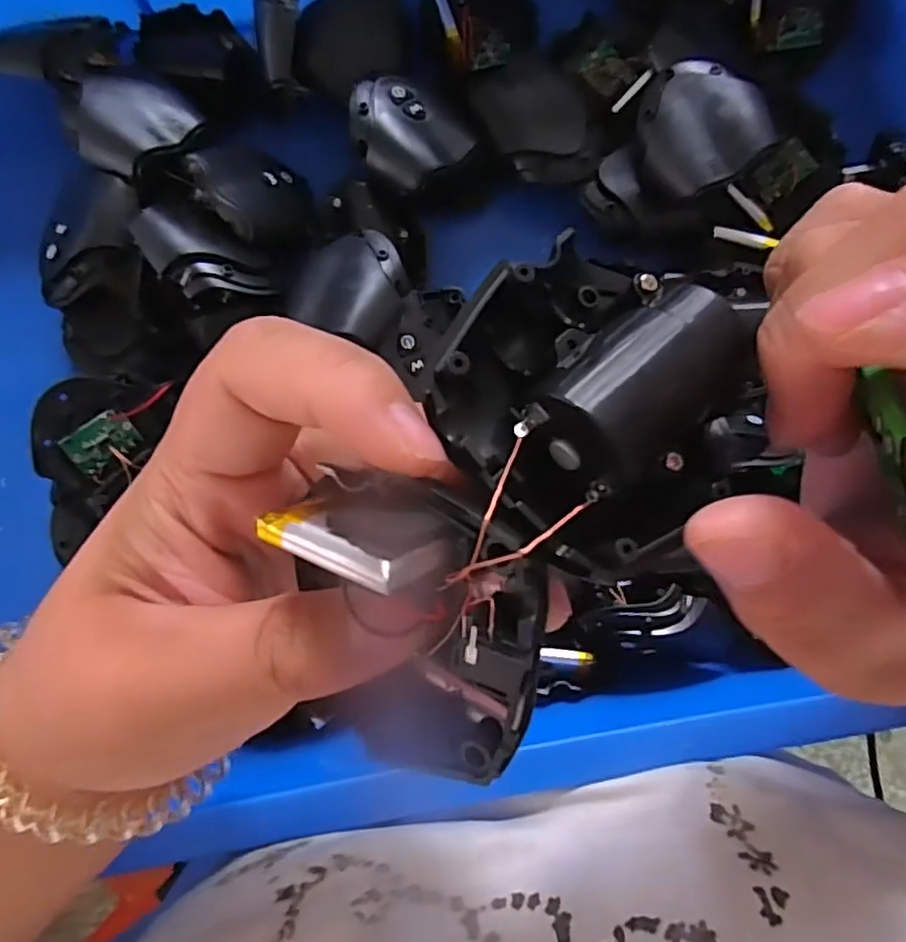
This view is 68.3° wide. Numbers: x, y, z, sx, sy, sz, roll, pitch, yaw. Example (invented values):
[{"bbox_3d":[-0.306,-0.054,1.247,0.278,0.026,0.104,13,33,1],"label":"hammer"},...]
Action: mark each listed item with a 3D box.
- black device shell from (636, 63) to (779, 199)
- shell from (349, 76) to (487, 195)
[{"bbox_3d":[0.108,-0.149,0.293,0.049,0.025,0.055,-27,79,18],"label":"black device shell"},{"bbox_3d":[-0.019,-0.146,0.298,0.061,0.017,0.039,35,86,0],"label":"shell"}]

